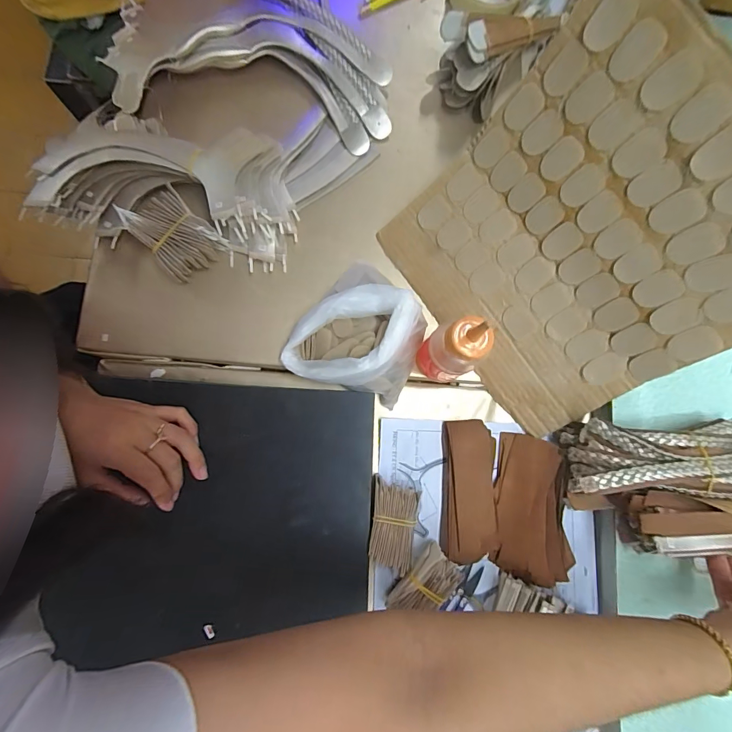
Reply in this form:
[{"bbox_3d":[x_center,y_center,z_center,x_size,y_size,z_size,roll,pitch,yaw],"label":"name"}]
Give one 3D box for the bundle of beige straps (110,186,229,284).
[{"bbox_3d":[-0.201,-0.139,0.408,0.091,0.031,0.062,44,83,5],"label":"bundle of beige straps"}]

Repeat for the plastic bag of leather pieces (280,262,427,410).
[{"bbox_3d":[-0.005,-0.040,0.389,0.126,0.054,0.134,23,82,2],"label":"plastic bag of leather pieces"}]

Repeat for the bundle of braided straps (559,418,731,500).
[{"bbox_3d":[0.276,0.088,0.355,0.173,0.054,0.076,0,82,-2],"label":"bundle of braided straps"}]

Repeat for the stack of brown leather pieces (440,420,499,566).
[{"bbox_3d":[0.101,0.123,0.385,0.053,0.016,0.133,0,82,-1],"label":"stack of brown leather pieces"}]

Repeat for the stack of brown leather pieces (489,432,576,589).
[{"bbox_3d":[0.163,0.139,0.382,0.063,0.018,0.136,-1,78,23],"label":"stack of brown leather pieces"}]

